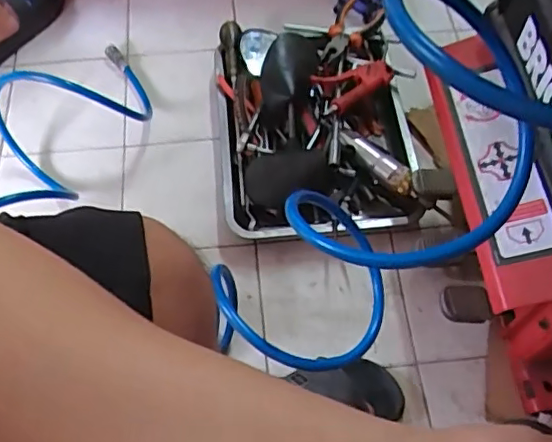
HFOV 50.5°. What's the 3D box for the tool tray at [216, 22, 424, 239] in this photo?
[{"bbox_3d":[0.059,-0.165,0.903,0.291,0.122,0.381,-5,61,-2],"label":"tool tray"}]

